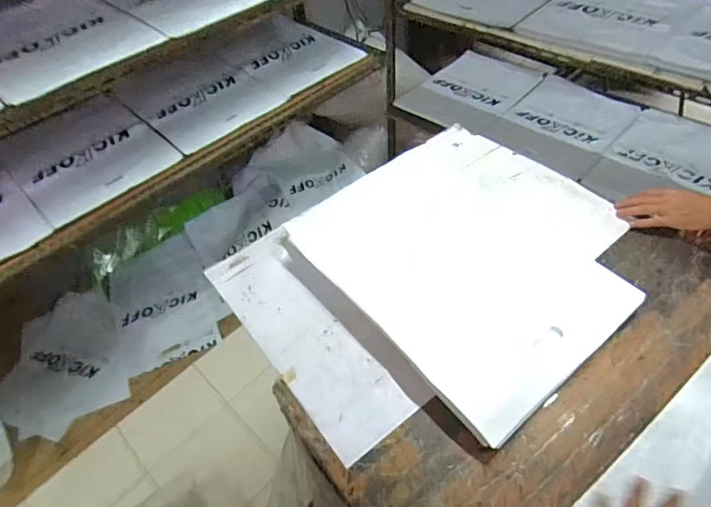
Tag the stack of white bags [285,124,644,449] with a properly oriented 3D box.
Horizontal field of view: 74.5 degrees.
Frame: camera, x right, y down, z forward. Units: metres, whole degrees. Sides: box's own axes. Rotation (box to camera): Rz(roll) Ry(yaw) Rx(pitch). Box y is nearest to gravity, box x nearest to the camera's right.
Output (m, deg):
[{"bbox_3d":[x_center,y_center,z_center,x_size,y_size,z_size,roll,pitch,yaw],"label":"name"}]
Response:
[{"bbox_3d":[0.217,-0.021,0.901,0.534,0.055,0.573,-32,49,-23],"label":"stack of white bags"}]

